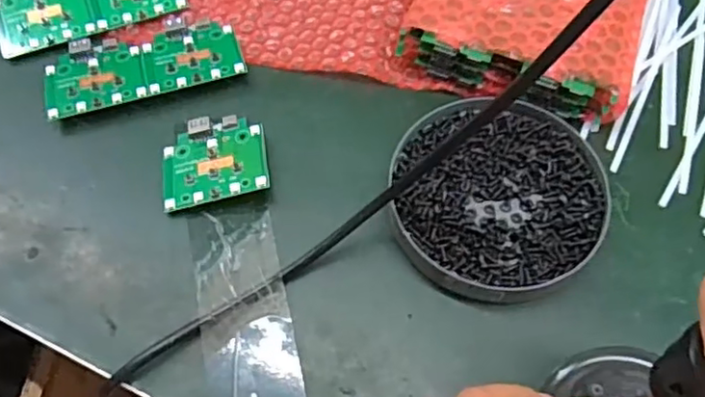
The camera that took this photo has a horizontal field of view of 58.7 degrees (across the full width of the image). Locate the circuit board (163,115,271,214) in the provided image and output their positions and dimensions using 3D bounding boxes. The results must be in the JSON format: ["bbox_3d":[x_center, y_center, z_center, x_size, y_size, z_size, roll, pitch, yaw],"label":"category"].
[{"bbox_3d":[-0.078,-0.021,0.354,0.058,0.014,0.053,-9,62,-5],"label":"circuit board"}]

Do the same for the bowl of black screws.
[{"bbox_3d":[0.078,-0.001,0.339,0.109,0.021,0.114,0,62,0],"label":"bowl of black screws"}]

